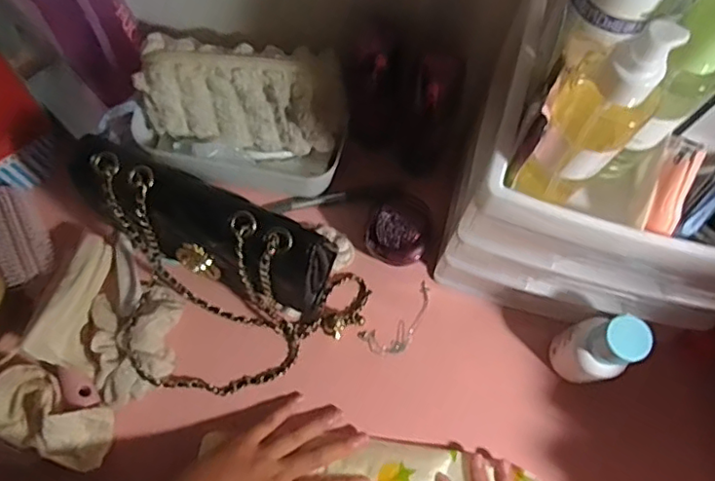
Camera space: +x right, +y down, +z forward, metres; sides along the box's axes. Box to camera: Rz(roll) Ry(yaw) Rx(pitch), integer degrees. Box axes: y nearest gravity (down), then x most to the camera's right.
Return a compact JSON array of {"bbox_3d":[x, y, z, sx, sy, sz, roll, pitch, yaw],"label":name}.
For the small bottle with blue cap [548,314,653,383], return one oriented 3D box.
[{"bbox_3d":[0.203,0.092,0.501,0.043,0.104,0.048,-14,73,-6],"label":"small bottle with blue cap"}]

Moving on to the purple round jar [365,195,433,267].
[{"bbox_3d":[0.041,-0.007,0.560,0.053,0.074,0.055,1,72,-2],"label":"purple round jar"}]

